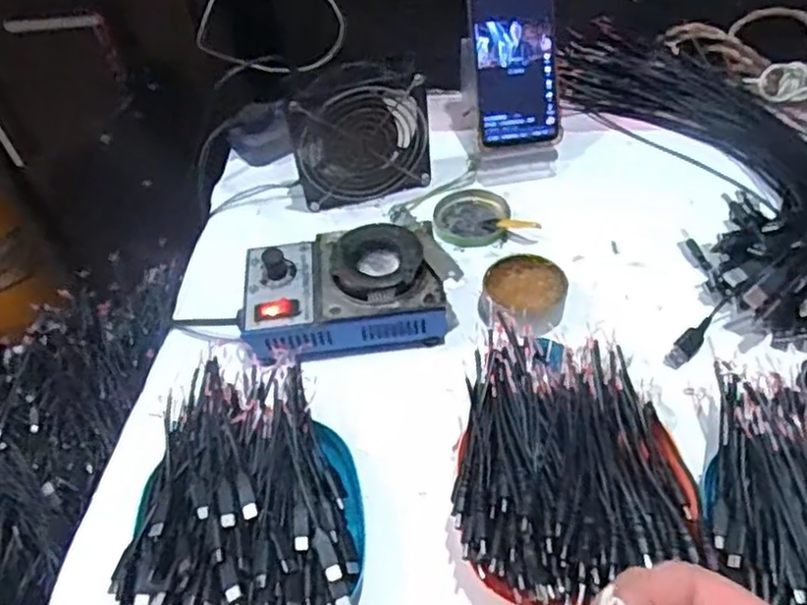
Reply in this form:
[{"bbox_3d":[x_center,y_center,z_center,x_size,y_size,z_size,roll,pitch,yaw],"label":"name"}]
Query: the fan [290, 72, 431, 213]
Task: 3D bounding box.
[{"bbox_3d":[-0.038,-0.148,0.638,0.120,0.111,0.049,-11,50,-3],"label":"fan"}]

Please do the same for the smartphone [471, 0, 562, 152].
[{"bbox_3d":[0.103,-0.229,0.655,0.076,0.171,0.011,-5,11,2],"label":"smartphone"}]

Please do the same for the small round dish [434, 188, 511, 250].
[{"bbox_3d":[0.060,-0.077,0.639,0.064,0.010,0.070,-3,50,4],"label":"small round dish"}]

